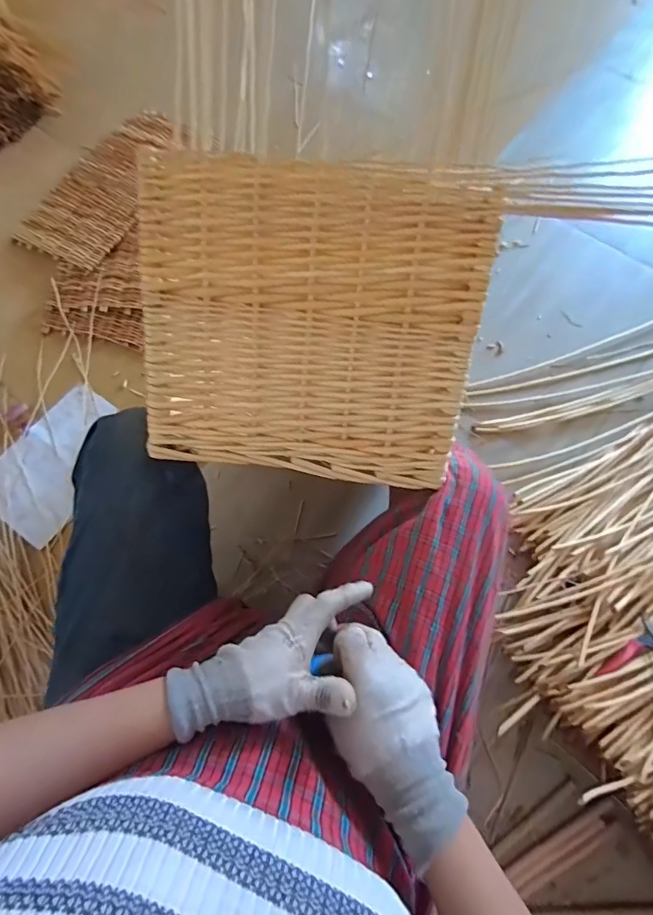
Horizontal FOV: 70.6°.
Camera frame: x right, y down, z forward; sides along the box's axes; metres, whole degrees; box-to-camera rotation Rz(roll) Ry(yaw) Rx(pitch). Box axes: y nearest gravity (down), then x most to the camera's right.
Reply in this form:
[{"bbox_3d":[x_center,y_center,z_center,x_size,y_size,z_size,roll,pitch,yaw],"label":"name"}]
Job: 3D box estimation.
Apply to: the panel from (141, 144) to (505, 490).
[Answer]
[{"bbox_3d":[-0.018,-0.123,0.460,0.321,0.011,0.293,7,111,2],"label":"panel"}]

